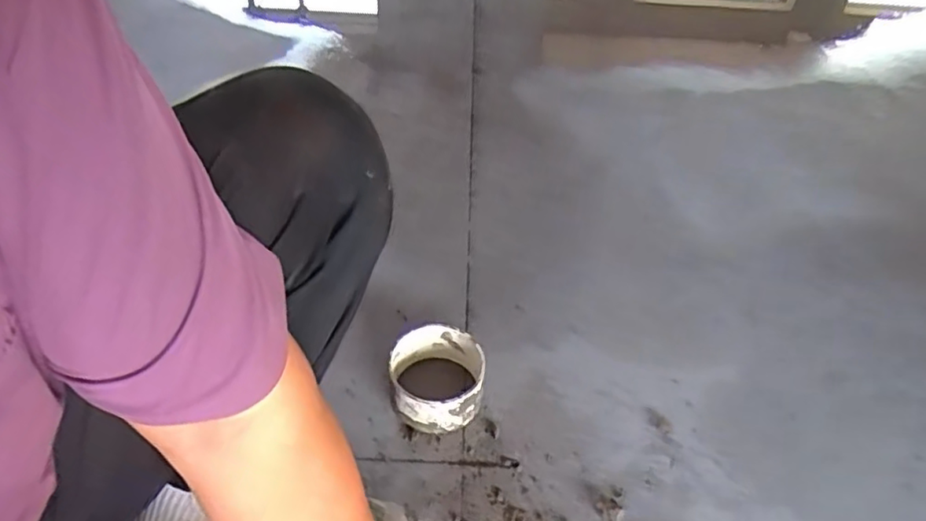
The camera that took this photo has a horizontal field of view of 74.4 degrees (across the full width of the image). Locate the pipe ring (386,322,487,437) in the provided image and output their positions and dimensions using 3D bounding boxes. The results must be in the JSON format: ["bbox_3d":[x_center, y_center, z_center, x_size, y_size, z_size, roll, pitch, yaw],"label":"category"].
[{"bbox_3d":[-0.031,0.137,0.726,0.108,0.066,0.110,2,48,-2],"label":"pipe ring"}]

